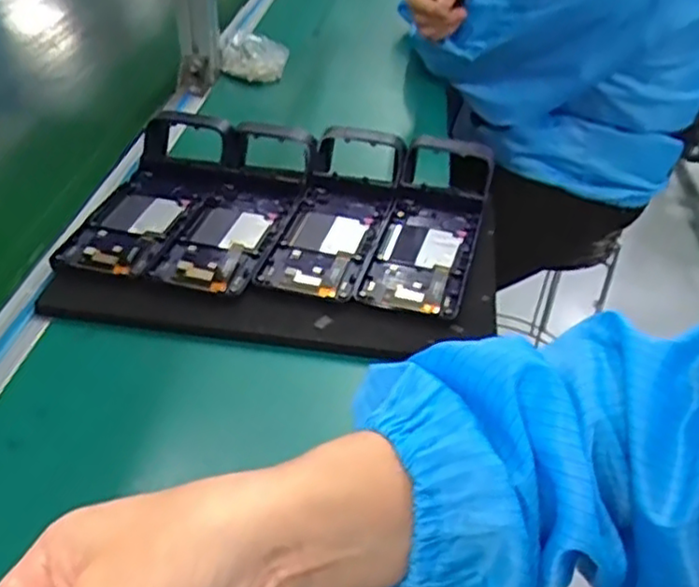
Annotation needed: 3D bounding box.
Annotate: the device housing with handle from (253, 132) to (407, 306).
[{"bbox_3d":[-0.010,-0.078,0.599,0.080,0.044,0.205,9,39,11],"label":"device housing with handle"}]

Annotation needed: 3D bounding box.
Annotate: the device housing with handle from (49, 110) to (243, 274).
[{"bbox_3d":[-0.173,-0.093,0.620,0.090,0.043,0.211,12,39,14],"label":"device housing with handle"}]

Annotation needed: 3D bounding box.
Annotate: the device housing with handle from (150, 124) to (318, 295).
[{"bbox_3d":[-0.093,-0.084,0.604,0.084,0.041,0.211,9,39,10],"label":"device housing with handle"}]

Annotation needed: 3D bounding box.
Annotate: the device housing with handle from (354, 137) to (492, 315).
[{"bbox_3d":[0.066,-0.064,0.584,0.083,0.042,0.206,11,39,13],"label":"device housing with handle"}]

